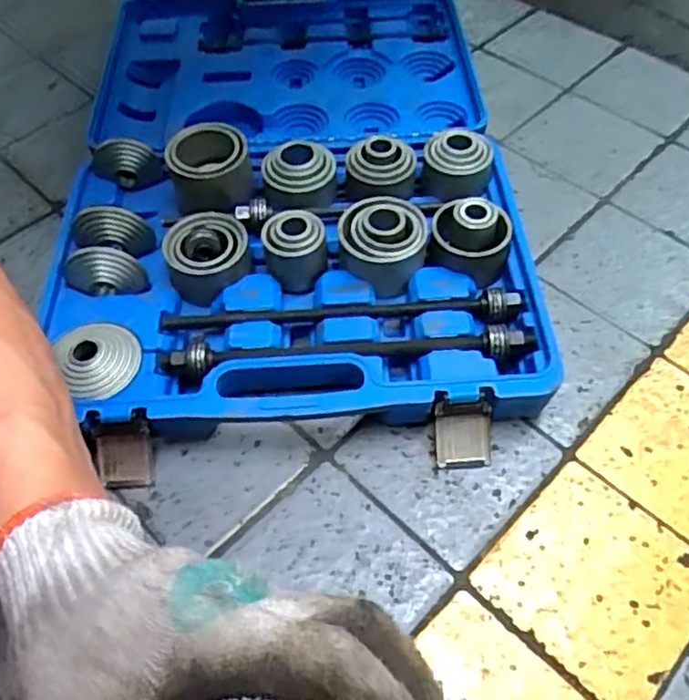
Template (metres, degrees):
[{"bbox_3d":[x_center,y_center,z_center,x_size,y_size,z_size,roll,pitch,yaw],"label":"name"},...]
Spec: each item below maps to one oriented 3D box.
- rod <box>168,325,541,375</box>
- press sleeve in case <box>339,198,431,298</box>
[{"bbox_3d":[0.001,-0.002,0.598,0.342,0.023,0.027,-4,55,0],"label":"rod"},{"bbox_3d":[0.038,-0.113,0.653,0.088,0.045,0.087,-1,55,2],"label":"press sleeve in case"}]

